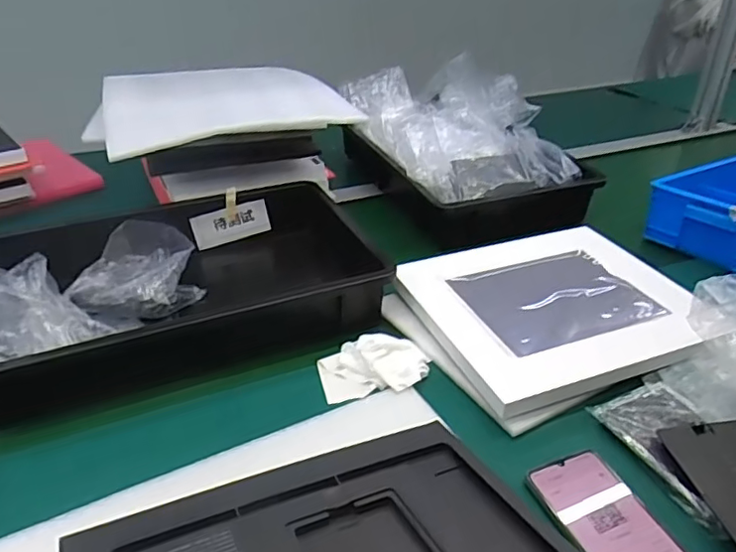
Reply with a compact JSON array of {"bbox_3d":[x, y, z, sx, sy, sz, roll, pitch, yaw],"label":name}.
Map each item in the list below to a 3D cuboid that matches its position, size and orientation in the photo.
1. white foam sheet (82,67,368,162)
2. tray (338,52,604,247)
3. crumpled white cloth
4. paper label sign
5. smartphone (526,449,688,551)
[{"bbox_3d":[-0.207,-0.248,0.823,0.333,0.041,0.281,-11,33,-17],"label":"white foam sheet"},{"bbox_3d":[0.159,-0.224,0.986,0.299,0.143,0.411,-12,34,-19],"label":"tray"},{"bbox_3d":[0.006,0.086,0.607,0.114,0.034,0.089,-3,32,-5],"label":"crumpled white cloth"},{"bbox_3d":[-0.194,-0.073,0.832,0.107,0.049,0.004,-18,22,-16],"label":"paper label sign"},{"bbox_3d":[0.192,0.198,0.446,0.073,0.015,0.150,-12,34,-20],"label":"smartphone"}]

